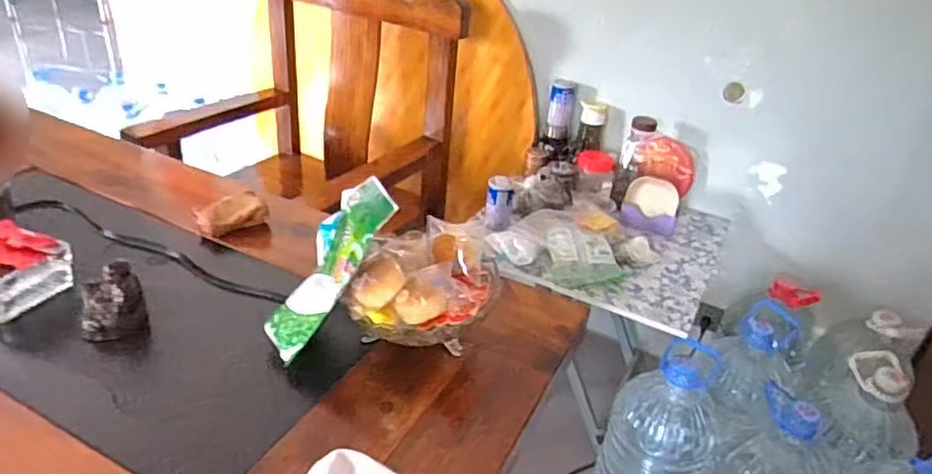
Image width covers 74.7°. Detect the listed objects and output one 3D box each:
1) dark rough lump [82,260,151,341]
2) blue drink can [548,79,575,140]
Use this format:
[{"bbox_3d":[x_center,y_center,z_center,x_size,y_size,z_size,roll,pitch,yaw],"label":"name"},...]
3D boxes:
[{"bbox_3d":[-0.509,0.092,0.876,0.089,0.092,0.073,-12,36,-30],"label":"dark rough lump"},{"bbox_3d":[0.270,-0.364,1.737,0.067,0.164,0.057,4,10,-7],"label":"blue drink can"}]

